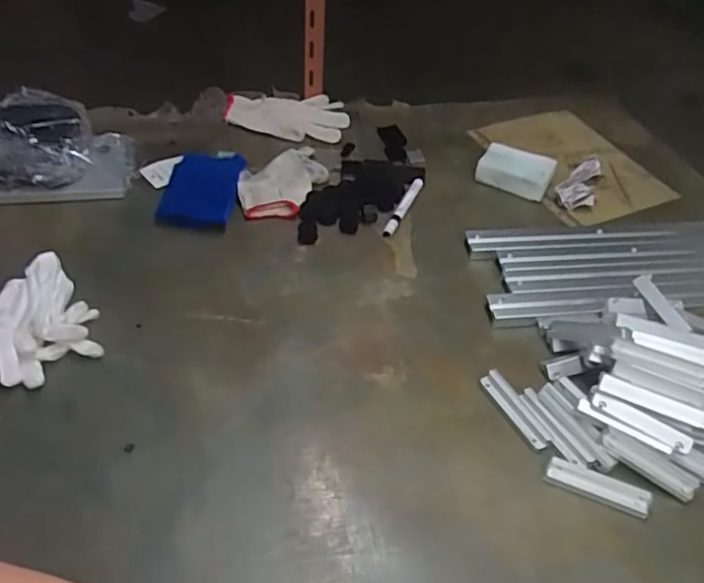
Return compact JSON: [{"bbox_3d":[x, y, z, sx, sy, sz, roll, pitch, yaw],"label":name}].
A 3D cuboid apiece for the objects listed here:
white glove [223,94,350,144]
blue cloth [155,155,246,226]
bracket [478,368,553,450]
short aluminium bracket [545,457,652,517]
[{"bbox_3d":[-0.114,-0.315,1.074,0.210,0.038,0.138,10,44,8],"label":"white glove"},{"bbox_3d":[-0.227,-0.156,0.890,0.109,0.025,0.154,3,44,0],"label":"blue cloth"},{"bbox_3d":[0.180,0.129,0.660,0.024,0.012,0.099,-20,48,-22],"label":"bracket"},{"bbox_3d":[0.245,0.195,0.599,0.098,0.005,0.027,18,74,14],"label":"short aluminium bracket"}]

